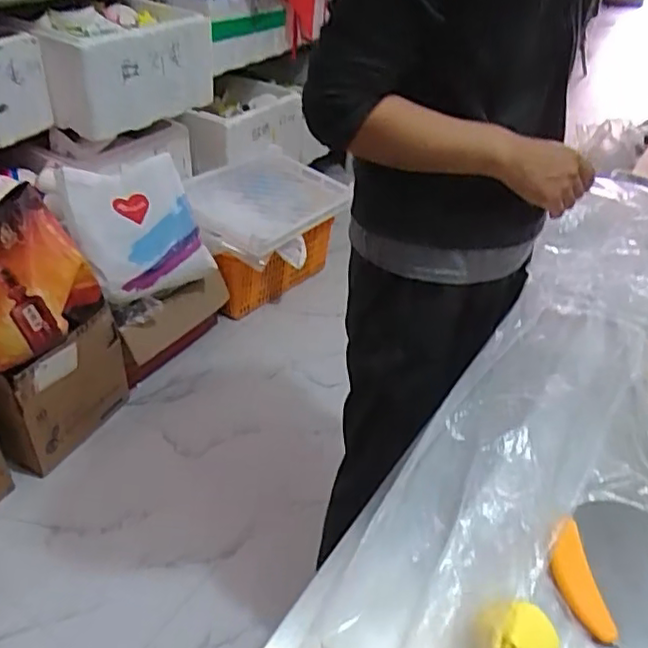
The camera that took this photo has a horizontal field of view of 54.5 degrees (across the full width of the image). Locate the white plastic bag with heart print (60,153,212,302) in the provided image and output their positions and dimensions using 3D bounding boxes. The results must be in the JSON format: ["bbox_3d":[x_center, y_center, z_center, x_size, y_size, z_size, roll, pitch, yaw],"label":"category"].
[{"bbox_3d":[-0.490,-0.259,1.650,0.320,0.095,0.362,-22,86,-24],"label":"white plastic bag with heart print"}]

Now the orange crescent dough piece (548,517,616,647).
[{"bbox_3d":[0.214,0.216,0.536,0.038,0.019,0.103,0,35,-4],"label":"orange crescent dough piece"}]

